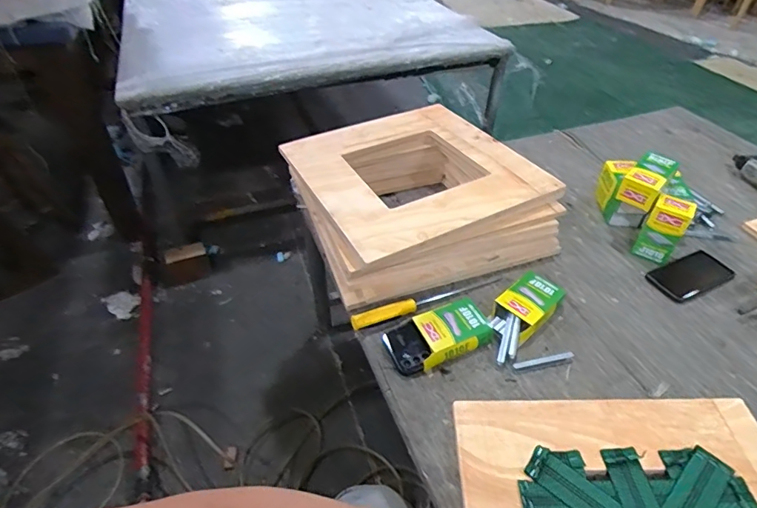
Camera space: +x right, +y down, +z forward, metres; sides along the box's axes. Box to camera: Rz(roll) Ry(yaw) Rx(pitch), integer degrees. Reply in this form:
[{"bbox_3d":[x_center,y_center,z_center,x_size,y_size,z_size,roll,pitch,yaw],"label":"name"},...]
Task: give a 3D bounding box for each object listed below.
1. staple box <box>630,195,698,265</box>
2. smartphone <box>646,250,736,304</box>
[{"bbox_3d":[0.543,-0.046,0.899,0.068,0.120,0.060,28,50,26],"label":"staple box"},{"bbox_3d":[0.586,0.040,0.884,0.139,0.011,0.079,-25,51,-11],"label":"smartphone"}]

